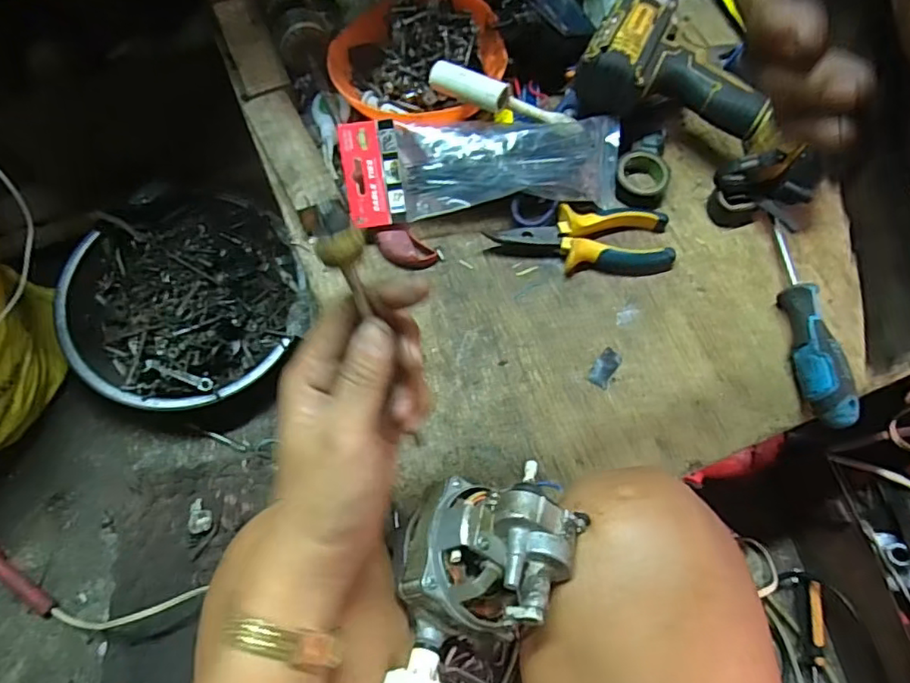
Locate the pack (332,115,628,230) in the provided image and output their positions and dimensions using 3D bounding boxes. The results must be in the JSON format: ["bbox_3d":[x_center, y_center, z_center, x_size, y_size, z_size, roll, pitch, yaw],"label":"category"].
[{"bbox_3d":[0.023,-0.144,0.476,0.223,0.035,0.079,-7,105,-2],"label":"pack"}]

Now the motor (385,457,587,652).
[{"bbox_3d":[0.017,0.117,0.328,0.103,0.060,0.084,-16,71,-7],"label":"motor"}]

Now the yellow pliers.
[{"bbox_3d":[0.107,-0.086,0.488,0.144,0.023,0.053,0,70,-1],"label":"yellow pliers"}]

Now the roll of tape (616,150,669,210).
[{"bbox_3d":[0.163,-0.143,0.509,0.046,0.024,0.048,0,70,-1],"label":"roll of tape"}]

